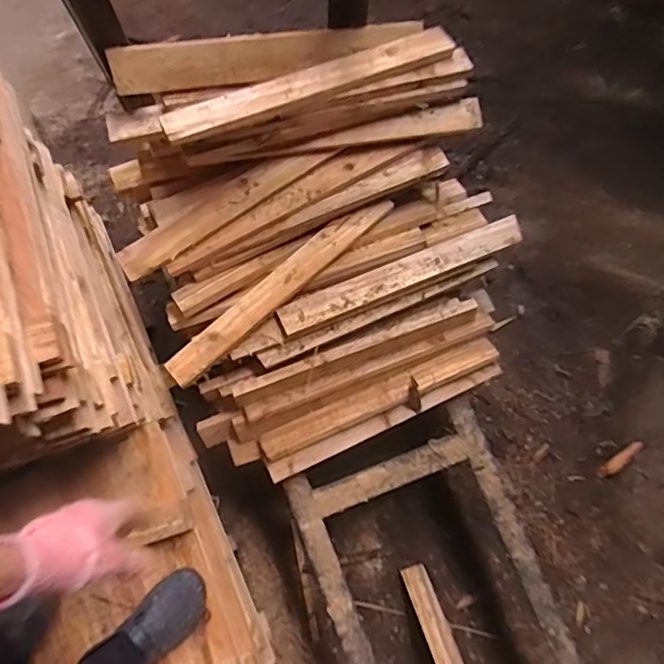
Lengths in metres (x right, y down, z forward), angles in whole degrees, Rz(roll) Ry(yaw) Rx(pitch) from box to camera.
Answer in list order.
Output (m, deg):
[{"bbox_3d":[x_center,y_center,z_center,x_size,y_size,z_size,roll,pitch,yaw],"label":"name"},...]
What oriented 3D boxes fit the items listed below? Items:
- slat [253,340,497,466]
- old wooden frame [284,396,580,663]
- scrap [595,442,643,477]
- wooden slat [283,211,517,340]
[{"bbox_3d":[0.091,0.127,1.106,0.476,0.030,0.054,-23,81,-5],"label":"slat"},{"bbox_3d":[0.244,0.613,1.170,0.410,0.248,0.801,-19,81,-5],"label":"old wooden frame"},{"bbox_3d":[0.674,0.299,1.357,0.127,0.010,0.034,-35,81,-5],"label":"scrap"},{"bbox_3d":[0.123,-0.103,1.040,0.455,0.022,0.056,-22,81,-5],"label":"wooden slat"}]

